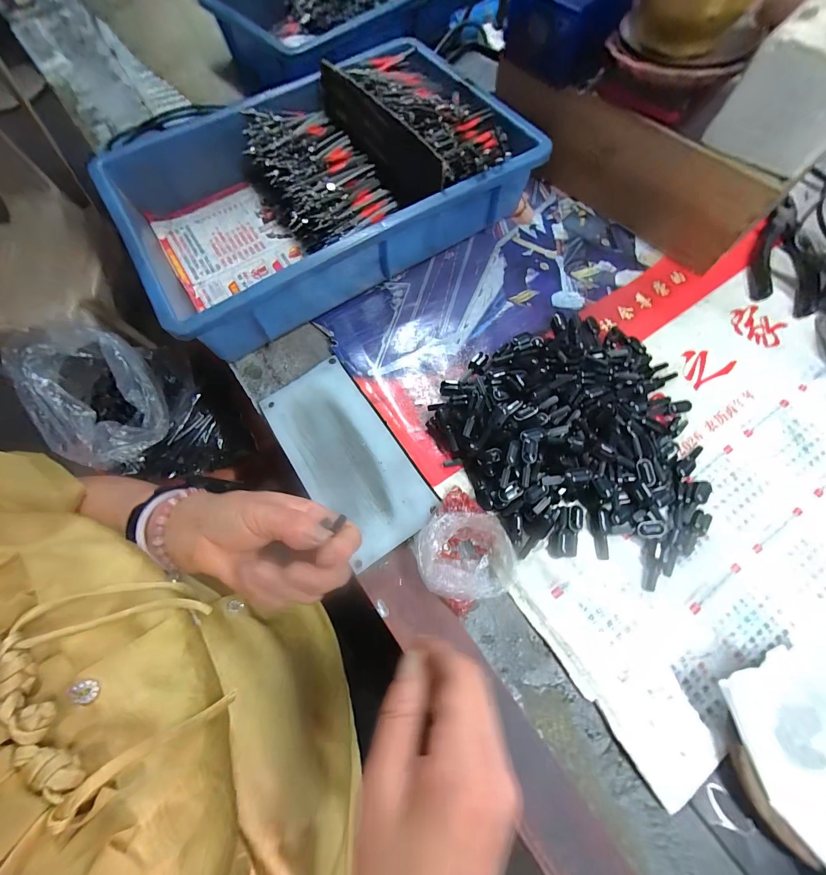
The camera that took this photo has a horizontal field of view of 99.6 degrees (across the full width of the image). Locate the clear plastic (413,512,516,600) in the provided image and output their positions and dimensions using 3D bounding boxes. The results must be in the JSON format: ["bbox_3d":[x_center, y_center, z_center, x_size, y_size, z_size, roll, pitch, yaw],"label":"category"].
[{"bbox_3d":[0.041,0.096,0.283,0.082,0.037,0.065,-4,68,1],"label":"clear plastic"}]

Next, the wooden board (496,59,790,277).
[{"bbox_3d":[0.221,-0.309,0.396,0.020,0.097,0.313,-41,72,-14],"label":"wooden board"}]

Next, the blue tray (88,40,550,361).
[{"bbox_3d":[-0.107,-0.297,0.410,0.412,0.089,0.294,-32,70,-10],"label":"blue tray"}]

